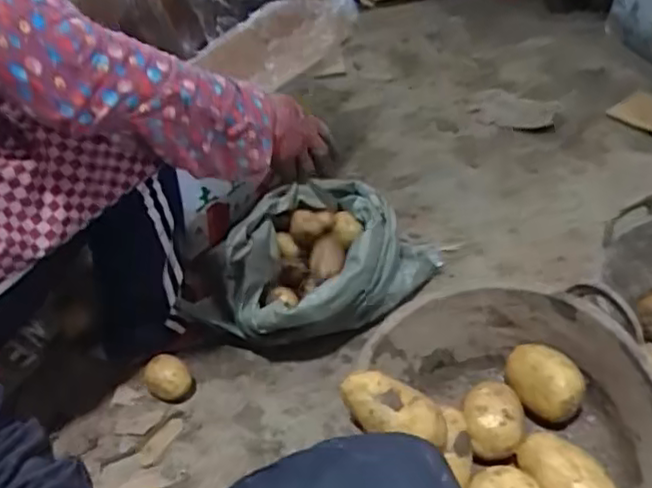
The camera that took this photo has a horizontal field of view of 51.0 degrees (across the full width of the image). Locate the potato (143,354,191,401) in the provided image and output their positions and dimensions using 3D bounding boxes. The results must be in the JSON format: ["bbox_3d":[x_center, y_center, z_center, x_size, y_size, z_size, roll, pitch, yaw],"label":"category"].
[{"bbox_3d":[-0.223,0.186,0.961,0.056,0.053,0.042,12,44,19],"label":"potato"}]

